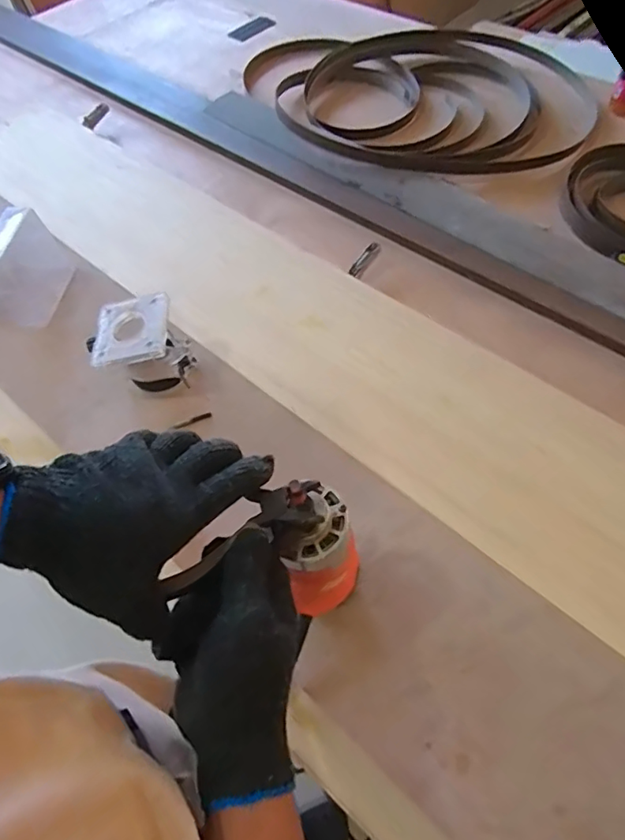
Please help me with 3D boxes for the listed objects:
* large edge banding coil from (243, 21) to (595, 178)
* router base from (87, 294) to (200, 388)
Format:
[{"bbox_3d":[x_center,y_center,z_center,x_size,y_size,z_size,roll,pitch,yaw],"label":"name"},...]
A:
[{"bbox_3d":[0.191,-0.611,1.018,0.642,0.043,0.446,-1,57,2],"label":"large edge banding coil"},{"bbox_3d":[-0.205,-0.086,0.652,0.110,0.090,0.088,-11,58,-3],"label":"router base"}]

